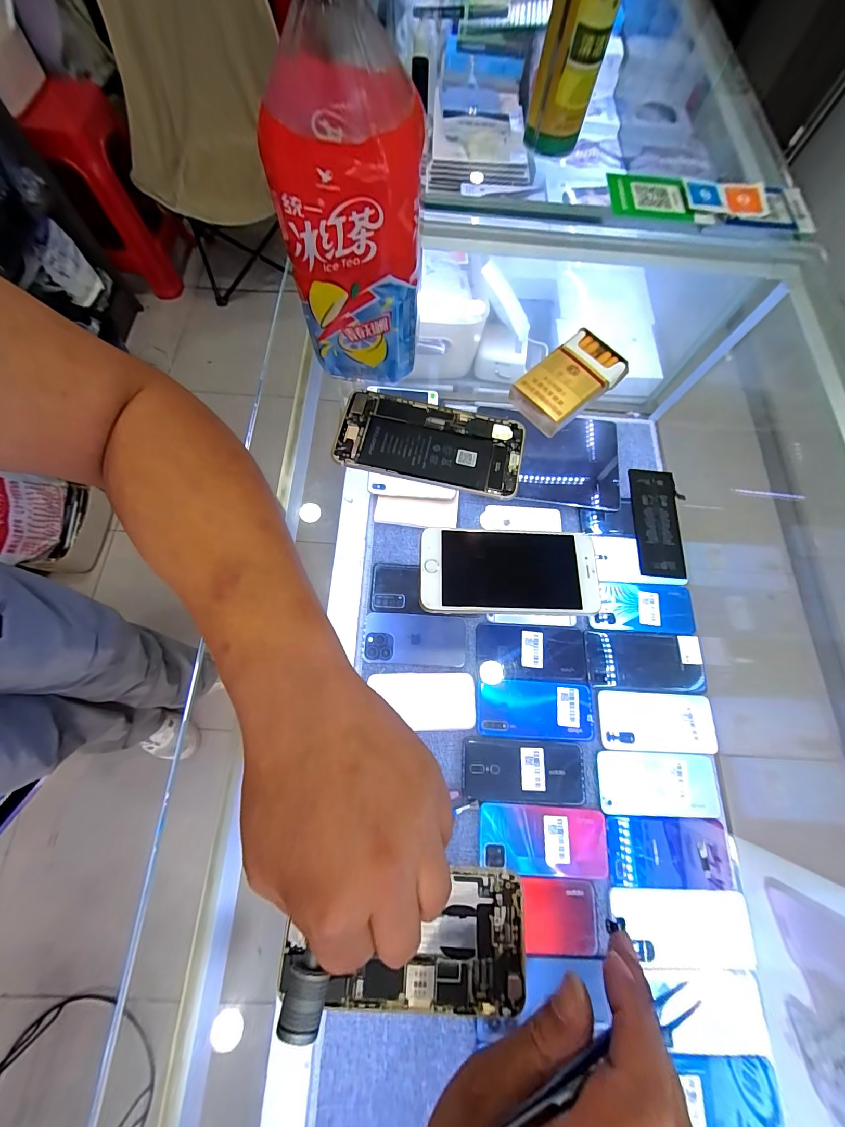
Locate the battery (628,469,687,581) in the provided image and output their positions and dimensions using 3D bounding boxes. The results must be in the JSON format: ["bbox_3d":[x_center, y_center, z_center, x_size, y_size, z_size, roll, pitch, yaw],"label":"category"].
[{"bbox_3d":[0.194,-0.034,0.305,0.040,0.006,0.093,3,72,-2],"label":"battery"}]

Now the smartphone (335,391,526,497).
[{"bbox_3d":[0.006,-0.103,0.316,0.155,0.007,0.076,13,72,2],"label":"smartphone"}]

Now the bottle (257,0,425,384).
[{"bbox_3d":[-0.043,-0.231,0.241,0.086,0.206,0.088,5,71,-1],"label":"bottle"}]

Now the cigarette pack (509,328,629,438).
[{"bbox_3d":[0.126,-0.157,0.322,0.099,0.019,0.056,-38,77,-13],"label":"cigarette pack"}]

